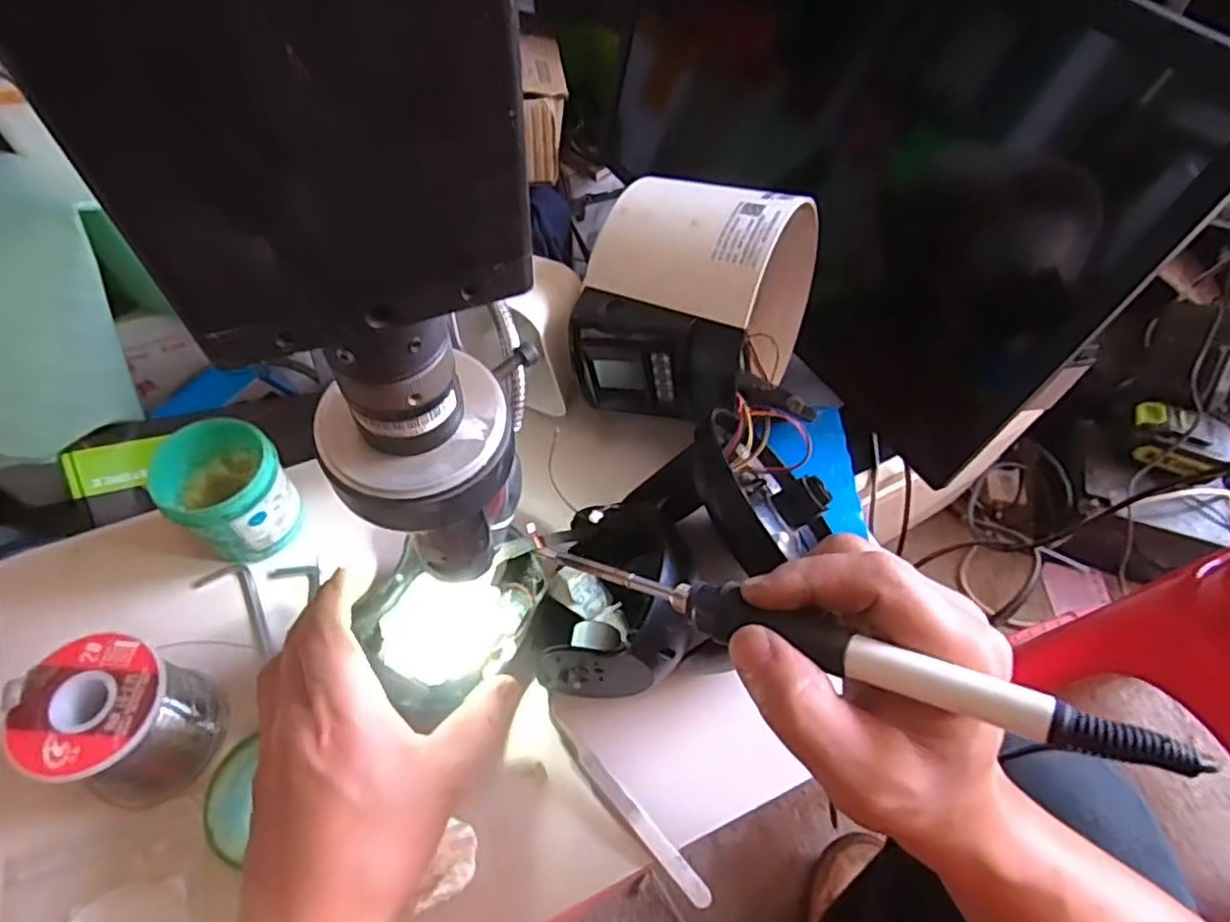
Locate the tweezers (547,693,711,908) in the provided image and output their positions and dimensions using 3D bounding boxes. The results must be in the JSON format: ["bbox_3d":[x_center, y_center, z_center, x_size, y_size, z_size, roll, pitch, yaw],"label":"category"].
[{"bbox_3d":[0.003,0.172,0.338,0.013,0.004,0.119,-45,74,2],"label":"tweezers"}]

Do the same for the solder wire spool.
[{"bbox_3d":[-0.237,0.124,0.321,0.058,0.068,0.062,2,55,-2],"label":"solder wire spool"}]

